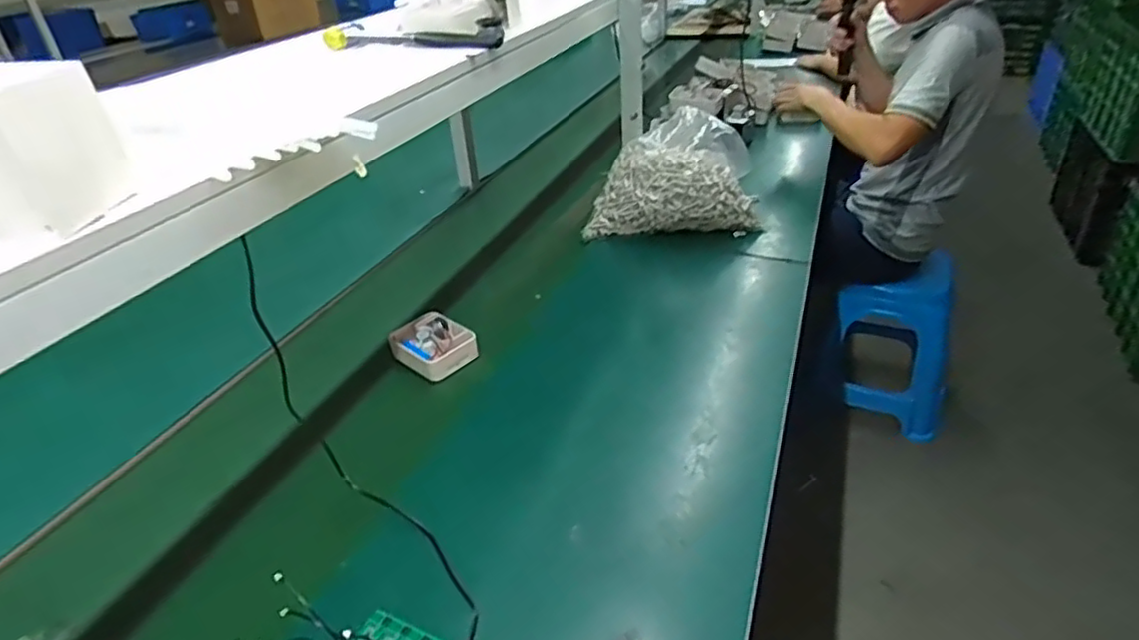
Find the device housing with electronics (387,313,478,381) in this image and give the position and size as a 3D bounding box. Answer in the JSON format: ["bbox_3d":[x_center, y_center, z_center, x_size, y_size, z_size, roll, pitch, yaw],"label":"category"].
[{"bbox_3d":[-0.228,0.042,1.073,0.115,0.037,0.135,-28,40,-31],"label":"device housing with electronics"}]

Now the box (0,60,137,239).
[{"bbox_3d":[-0.388,-0.117,0.439,0.126,0.095,0.089,3,34,11],"label":"box"}]

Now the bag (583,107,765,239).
[{"bbox_3d":[0.217,-0.307,1.362,0.351,0.191,0.198,0,33,6],"label":"bag"}]

